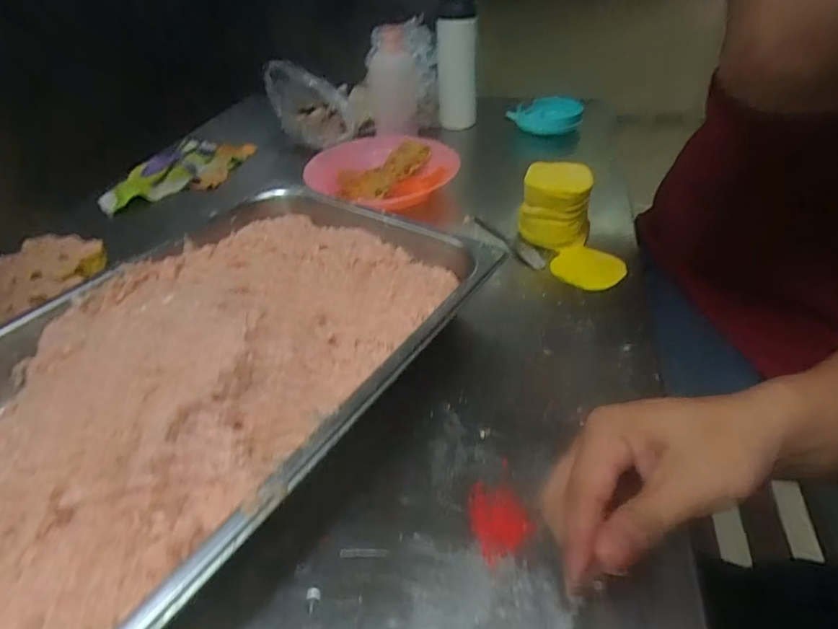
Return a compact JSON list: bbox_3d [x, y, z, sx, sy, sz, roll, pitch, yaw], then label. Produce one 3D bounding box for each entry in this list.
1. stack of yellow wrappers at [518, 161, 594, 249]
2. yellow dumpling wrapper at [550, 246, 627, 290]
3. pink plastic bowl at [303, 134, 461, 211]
[{"bbox_3d":[0.164,-0.131,0.614,0.080,0.083,0.069,13,42,16],"label":"stack of yellow wrappers"},{"bbox_3d":[0.191,-0.053,0.576,0.076,0.004,0.069,-27,52,-21],"label":"yellow dumpling wrapper"},{"bbox_3d":[-0.048,-0.209,0.749,0.198,0.045,0.191,-2,40,1],"label":"pink plastic bowl"}]

